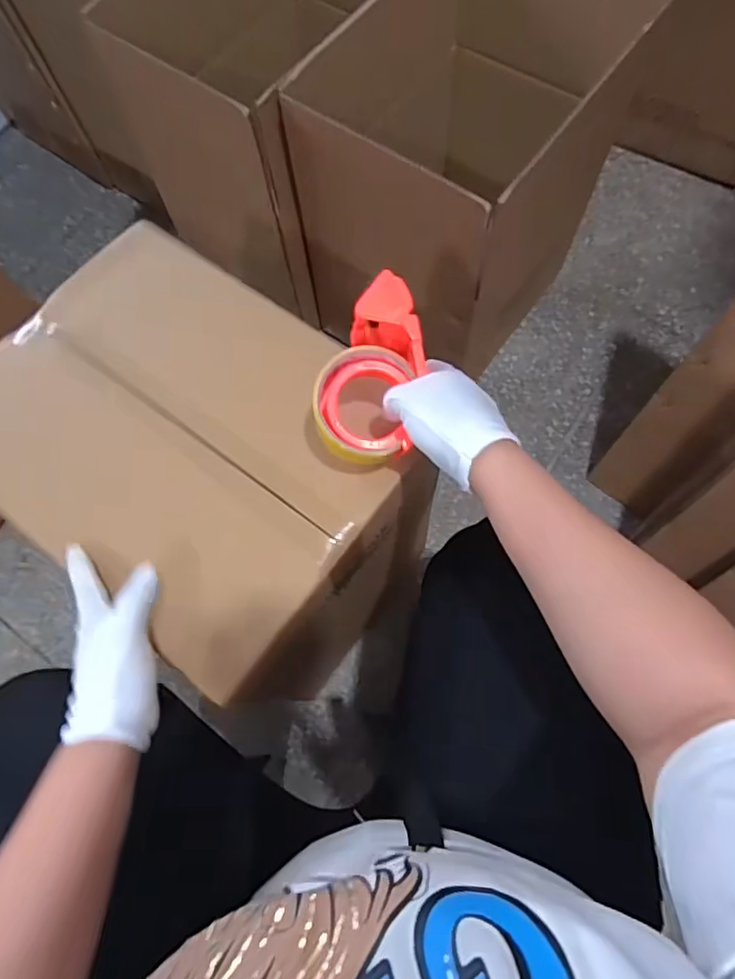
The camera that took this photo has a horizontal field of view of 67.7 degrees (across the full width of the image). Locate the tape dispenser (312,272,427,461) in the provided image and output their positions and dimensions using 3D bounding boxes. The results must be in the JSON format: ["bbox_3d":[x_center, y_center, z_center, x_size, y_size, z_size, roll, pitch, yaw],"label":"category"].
[{"bbox_3d":[0.006,-0.092,0.440,0.076,0.052,0.144,15,84,7],"label":"tape dispenser"}]

